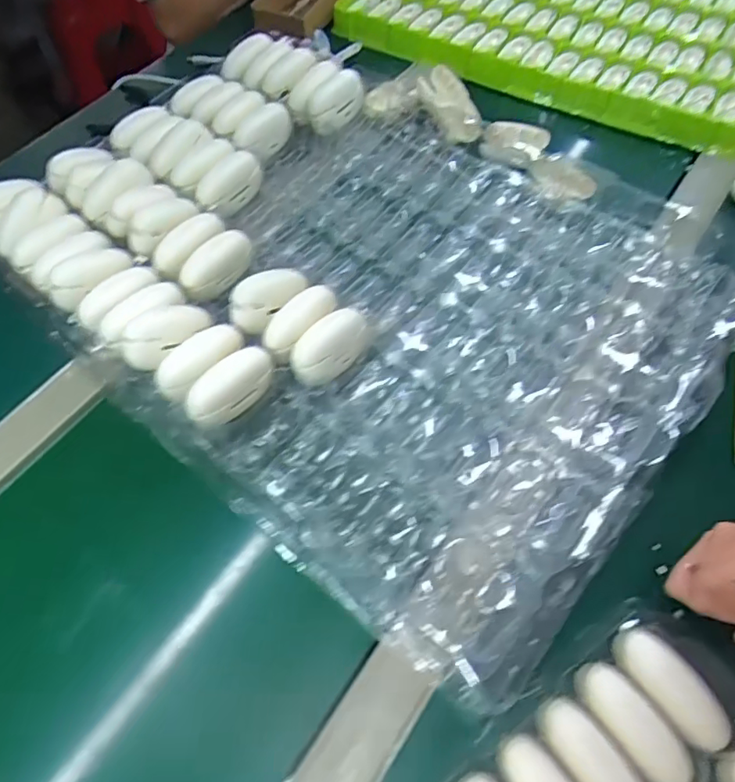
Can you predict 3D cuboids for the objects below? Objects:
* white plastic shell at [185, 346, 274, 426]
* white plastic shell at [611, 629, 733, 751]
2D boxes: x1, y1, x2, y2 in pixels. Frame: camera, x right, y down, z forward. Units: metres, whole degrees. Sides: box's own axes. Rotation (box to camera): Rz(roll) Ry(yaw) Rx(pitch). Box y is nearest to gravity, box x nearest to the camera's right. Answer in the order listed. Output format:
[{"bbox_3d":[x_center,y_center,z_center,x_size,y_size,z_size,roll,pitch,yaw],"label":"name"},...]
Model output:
[{"bbox_3d":[-0.099,-0.003,0.385,0.069,0.024,0.040,-45,110,-22],"label":"white plastic shell"},{"bbox_3d":[0.175,0.171,0.304,0.028,0.013,0.069,-32,63,-14],"label":"white plastic shell"}]

